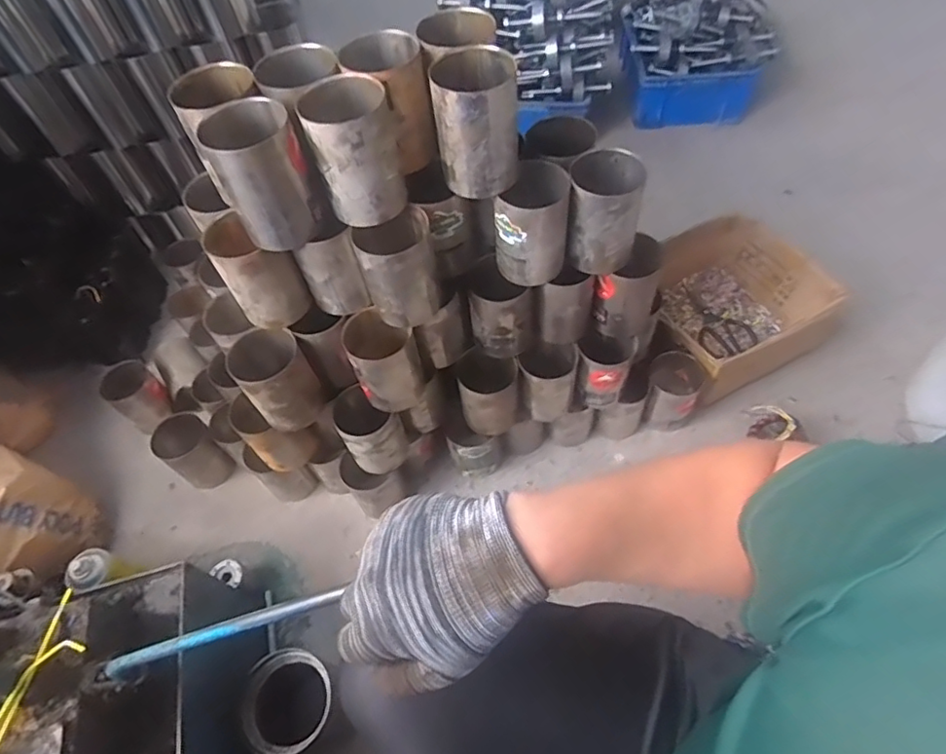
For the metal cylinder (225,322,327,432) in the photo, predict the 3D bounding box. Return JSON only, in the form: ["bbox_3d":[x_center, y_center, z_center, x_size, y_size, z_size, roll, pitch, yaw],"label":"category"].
[{"bbox_3d":[-0.269,0.004,0.785,0.092,0.116,0.097,-2,57,4],"label":"metal cylinder"}]

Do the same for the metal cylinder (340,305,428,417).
[{"bbox_3d":[-0.121,-0.022,0.794,0.091,0.131,0.087,-29,59,-14],"label":"metal cylinder"}]

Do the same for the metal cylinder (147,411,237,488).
[{"bbox_3d":[-0.500,0.136,1.016,0.085,0.126,0.090,34,66,24],"label":"metal cylinder"}]

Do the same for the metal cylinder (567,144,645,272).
[{"bbox_3d":[0.171,-0.216,0.735,0.082,0.123,0.100,7,58,10],"label":"metal cylinder"}]

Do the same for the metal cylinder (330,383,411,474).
[{"bbox_3d":[-0.153,0.081,0.864,0.090,0.141,0.084,-2,57,4],"label":"metal cylinder"}]

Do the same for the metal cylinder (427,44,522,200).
[{"bbox_3d":[0.004,-0.286,0.642,0.088,0.125,0.091,-10,56,-2],"label":"metal cylinder"}]

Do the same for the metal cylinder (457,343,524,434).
[{"bbox_3d":[0.030,0.027,0.892,0.099,0.128,0.080,-6,56,1],"label":"metal cylinder"}]

